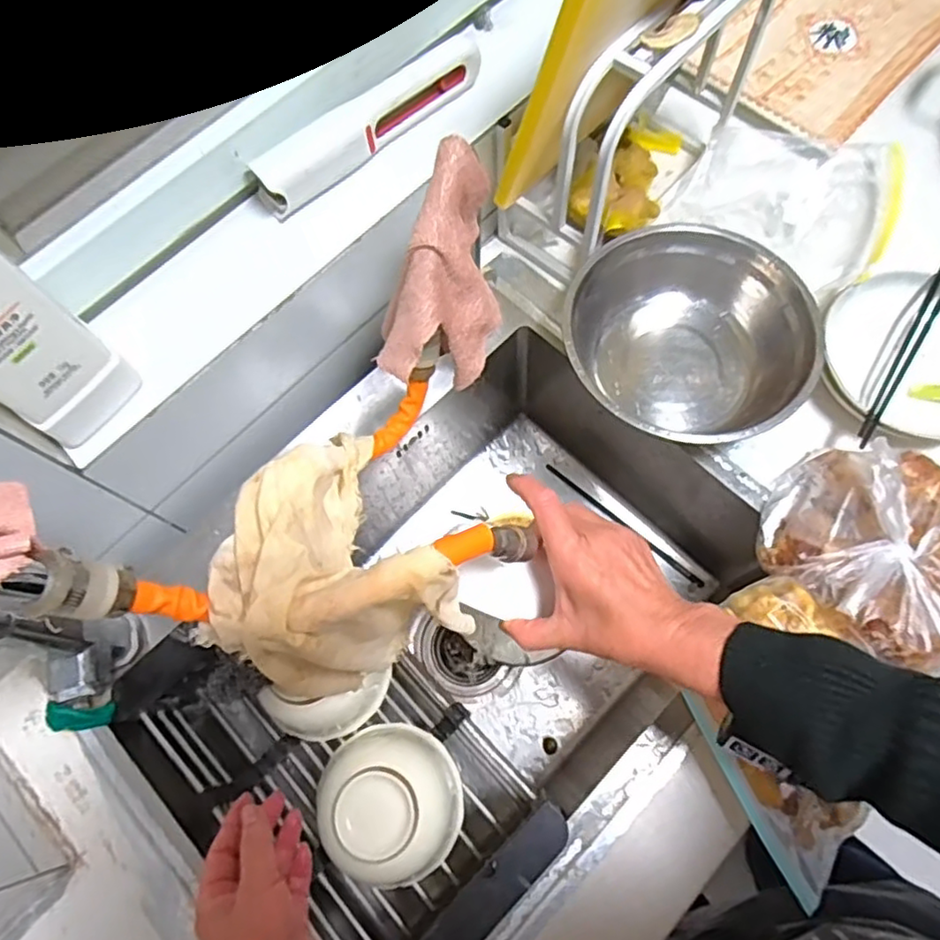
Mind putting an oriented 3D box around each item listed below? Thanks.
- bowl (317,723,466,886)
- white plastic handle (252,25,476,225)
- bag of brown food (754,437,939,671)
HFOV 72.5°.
[{"bbox_3d":[-0.072,0.294,0.565,0.131,0.077,0.129,21,72,10],"label":"bowl"},{"bbox_3d":[-0.087,-0.314,0.573,0.237,0.049,0.034,-41,73,-12],"label":"white plastic handle"},{"bbox_3d":[0.348,0.055,0.526,0.174,0.081,0.163,36,75,14],"label":"bag of brown food"}]

